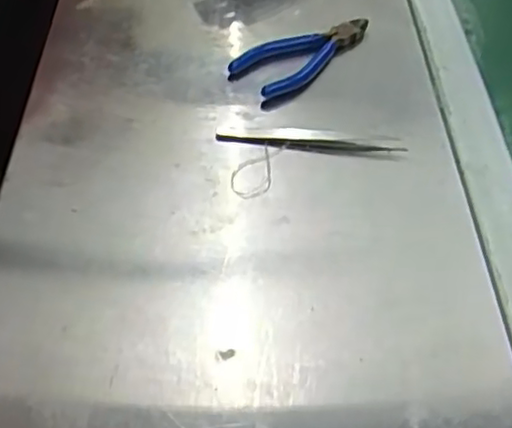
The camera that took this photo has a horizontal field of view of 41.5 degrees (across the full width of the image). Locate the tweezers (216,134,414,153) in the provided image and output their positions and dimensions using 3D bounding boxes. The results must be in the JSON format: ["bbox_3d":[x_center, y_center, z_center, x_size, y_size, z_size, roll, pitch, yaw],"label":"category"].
[{"bbox_3d":[0.037,-0.049,0.471,0.129,0.004,0.012,5,49,2],"label":"tweezers"}]

